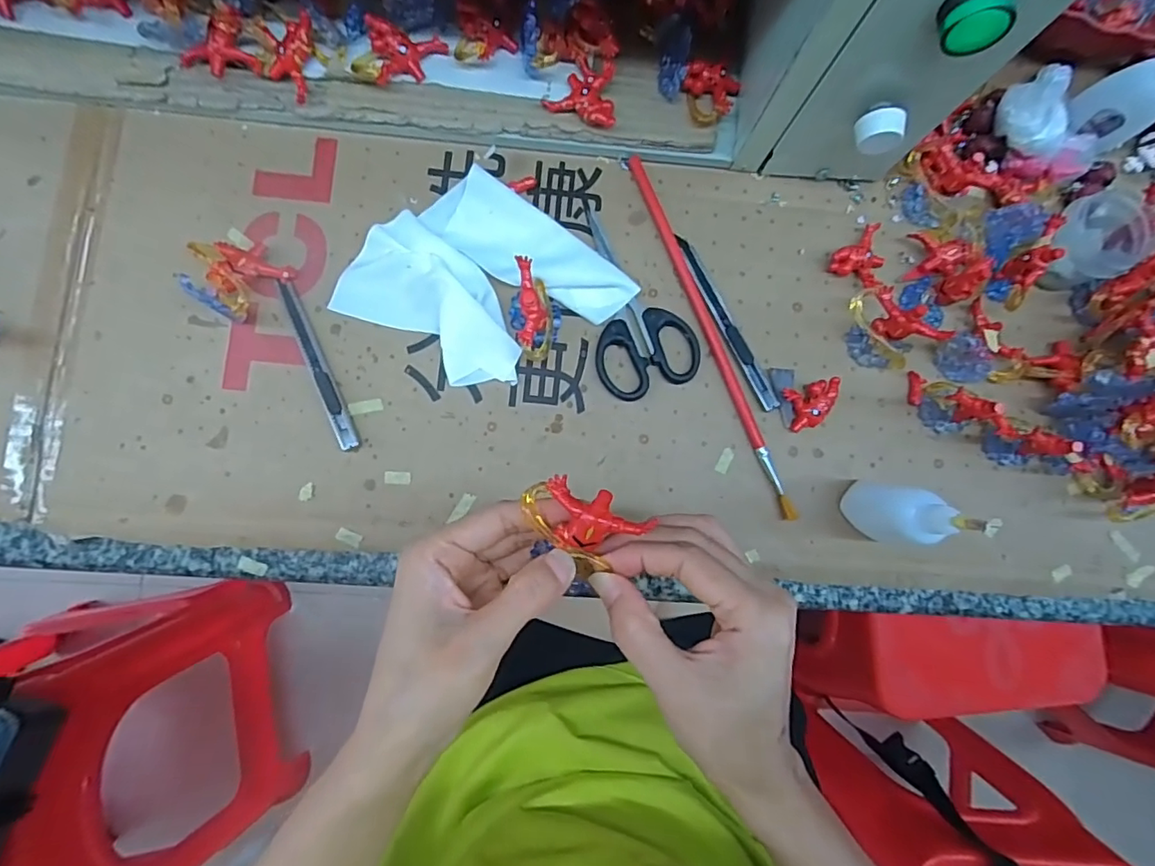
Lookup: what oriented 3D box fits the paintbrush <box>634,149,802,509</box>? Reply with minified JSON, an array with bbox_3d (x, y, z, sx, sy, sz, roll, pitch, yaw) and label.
[{"bbox_3d":[0.090,-0.067,0.366,0.009,0.011,0.259,-21,87,-5],"label":"paintbrush"}]

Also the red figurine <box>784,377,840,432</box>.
[{"bbox_3d":[0.156,-0.019,0.366,0.035,0.013,0.027,-17,87,-5],"label":"red figurine"}]

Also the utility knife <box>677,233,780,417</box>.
[{"bbox_3d":[0.100,-0.074,0.372,0.014,0.008,0.130,-27,88,-5],"label":"utility knife"}]

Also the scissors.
[{"bbox_3d":[0.033,-0.091,0.367,0.066,0.008,0.132,-19,87,-5],"label":"scissors"}]

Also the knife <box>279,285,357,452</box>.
[{"bbox_3d":[-0.164,-0.044,0.348,0.010,0.010,0.116,-23,87,-5],"label":"knife"}]

